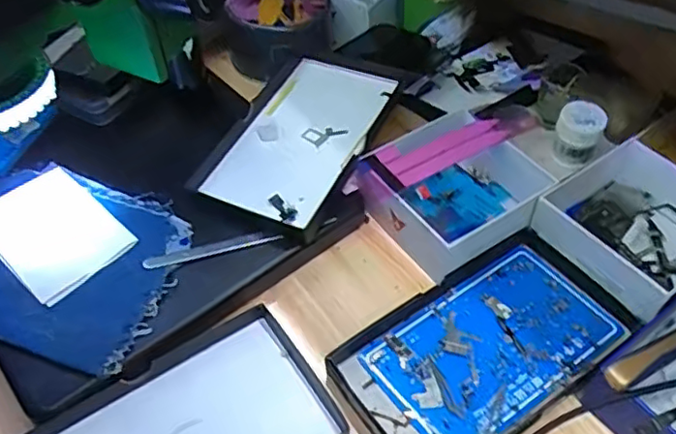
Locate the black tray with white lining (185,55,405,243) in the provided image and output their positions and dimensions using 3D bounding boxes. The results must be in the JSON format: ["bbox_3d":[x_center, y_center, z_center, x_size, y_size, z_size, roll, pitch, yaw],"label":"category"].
[{"bbox_3d":[-0.027,-0.064,0.474,0.100,0.025,0.161,20,55,20],"label":"black tray with white lining"}]

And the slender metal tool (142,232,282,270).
[{"bbox_3d":[-0.084,0.021,0.421,0.089,0.007,0.012,-14,50,-7],"label":"slender metal tool"}]

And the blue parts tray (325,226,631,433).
[{"bbox_3d":[0.095,0.075,0.387,0.187,0.014,0.101,-33,55,-21],"label":"blue parts tray"}]

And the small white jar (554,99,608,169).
[{"bbox_3d":[0.186,-0.062,0.487,0.033,0.046,0.034,-3,50,3],"label":"small white jar"}]

